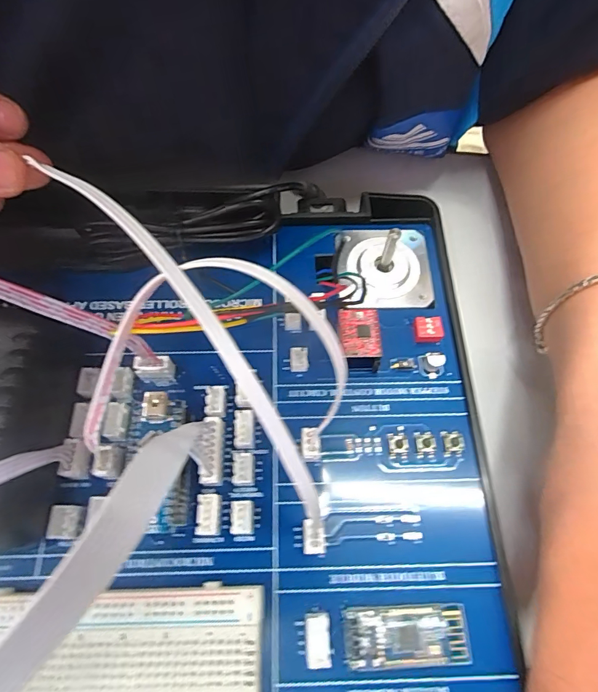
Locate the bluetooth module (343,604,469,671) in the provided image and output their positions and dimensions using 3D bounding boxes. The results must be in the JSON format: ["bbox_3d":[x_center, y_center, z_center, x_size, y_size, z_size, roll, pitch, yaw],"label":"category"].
[{"bbox_3d":[0.033,0.090,0.132,0.039,0.004,0.015,-1,64,-2],"label":"bluetooth module"}]

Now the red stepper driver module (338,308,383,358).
[{"bbox_3d":[0.024,-0.003,0.170,0.015,0.015,0.020,-2,64,-3],"label":"red stepper driver module"}]

